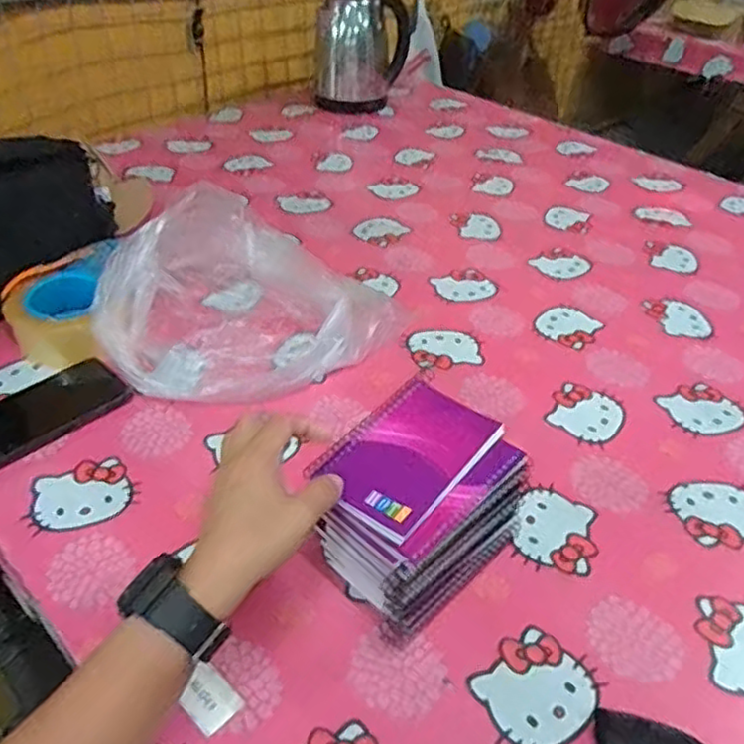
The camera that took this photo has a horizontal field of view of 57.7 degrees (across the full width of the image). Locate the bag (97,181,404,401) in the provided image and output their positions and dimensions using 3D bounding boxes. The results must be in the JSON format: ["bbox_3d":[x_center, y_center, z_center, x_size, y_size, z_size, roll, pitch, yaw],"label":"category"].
[{"bbox_3d":[-0.147,-0.089,0.739,0.261,0.112,0.268,32,48,32],"label":"bag"}]

